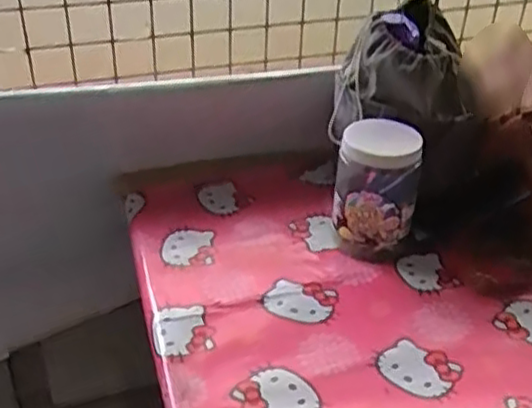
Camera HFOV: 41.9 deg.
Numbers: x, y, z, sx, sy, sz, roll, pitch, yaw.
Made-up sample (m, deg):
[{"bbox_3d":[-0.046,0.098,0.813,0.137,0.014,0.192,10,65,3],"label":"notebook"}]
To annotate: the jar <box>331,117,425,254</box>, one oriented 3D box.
[{"bbox_3d":[0.141,-0.020,0.898,0.101,0.166,0.098,8,35,10],"label":"jar"}]

